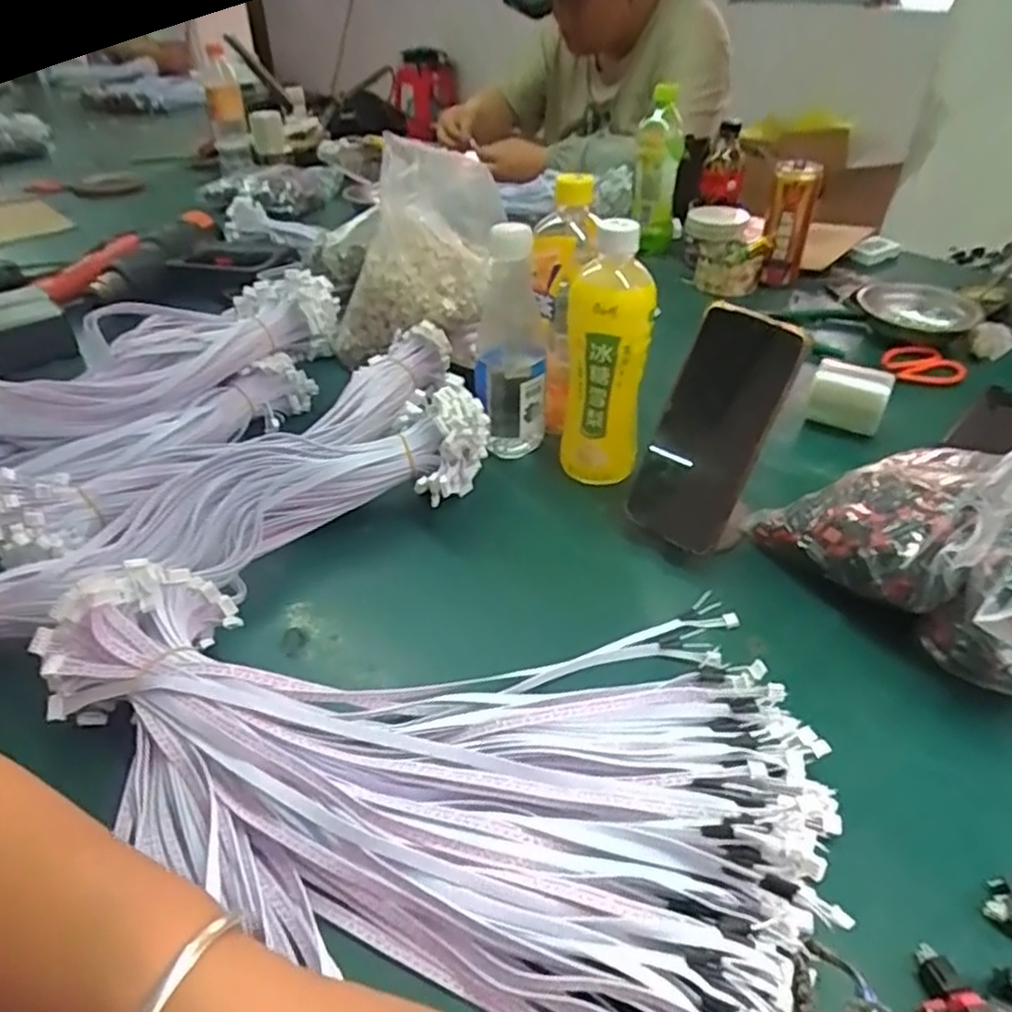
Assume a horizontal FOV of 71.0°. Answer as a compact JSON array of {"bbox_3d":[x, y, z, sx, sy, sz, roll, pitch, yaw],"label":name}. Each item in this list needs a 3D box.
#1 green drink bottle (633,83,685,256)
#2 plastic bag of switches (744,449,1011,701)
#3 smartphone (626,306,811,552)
[{"bbox_3d":[0.213,-0.465,1.008,0.063,0.211,0.075,7,38,10],"label":"green drink bottle"},{"bbox_3d":[0.300,0.008,0.449,0.175,0.139,0.194,-11,39,-13],"label":"plastic bag of switches"},{"bbox_3d":[0.145,-0.051,0.500,0.014,0.168,0.083,1,28,-41],"label":"smartphone"}]

